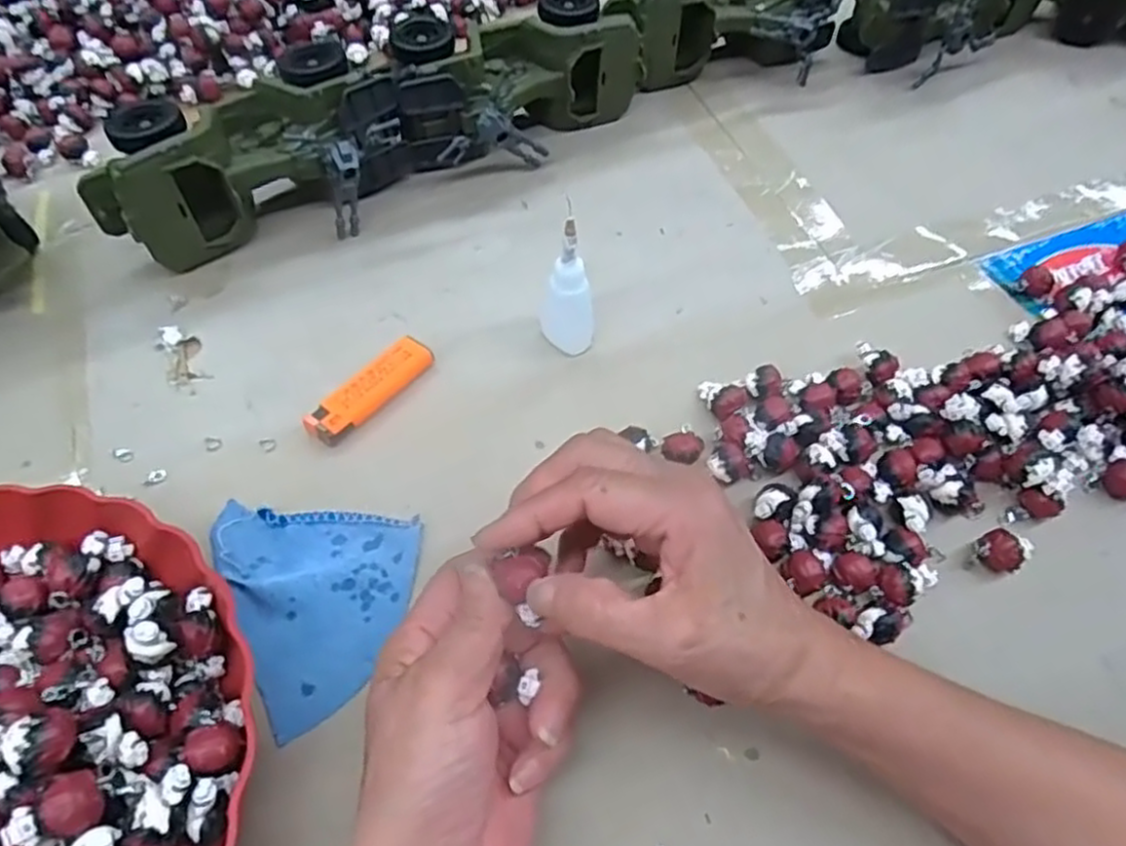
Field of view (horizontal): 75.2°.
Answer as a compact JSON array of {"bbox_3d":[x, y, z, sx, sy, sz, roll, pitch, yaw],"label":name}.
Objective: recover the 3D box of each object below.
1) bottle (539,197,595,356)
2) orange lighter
[{"bbox_3d":[0.003,-0.079,0.414,0.032,0.091,0.024,2,55,1],"label":"bottle"},{"bbox_3d":[-0.108,-0.019,0.416,0.025,0.012,0.082,31,61,20],"label":"orange lighter"}]

